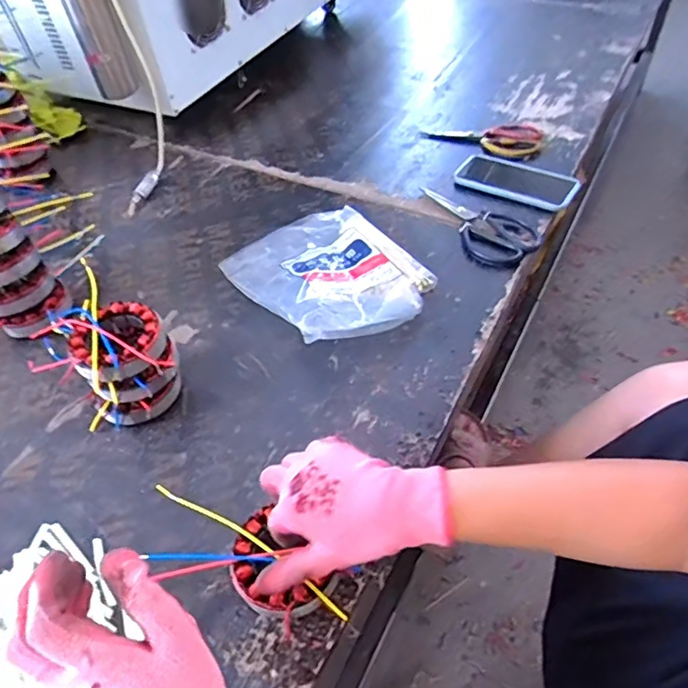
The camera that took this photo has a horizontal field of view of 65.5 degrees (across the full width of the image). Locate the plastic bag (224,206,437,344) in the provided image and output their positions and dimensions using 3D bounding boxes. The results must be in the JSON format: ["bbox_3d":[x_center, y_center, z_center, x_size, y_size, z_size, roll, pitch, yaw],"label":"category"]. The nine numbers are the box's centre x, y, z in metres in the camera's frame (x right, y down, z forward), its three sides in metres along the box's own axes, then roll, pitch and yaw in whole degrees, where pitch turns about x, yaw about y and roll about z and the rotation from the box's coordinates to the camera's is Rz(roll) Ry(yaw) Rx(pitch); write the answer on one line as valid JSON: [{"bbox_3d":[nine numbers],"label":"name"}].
[{"bbox_3d":[-0.019,-0.101,0.664,0.202,0.059,0.253,-29,53,-19],"label":"plastic bag"}]

